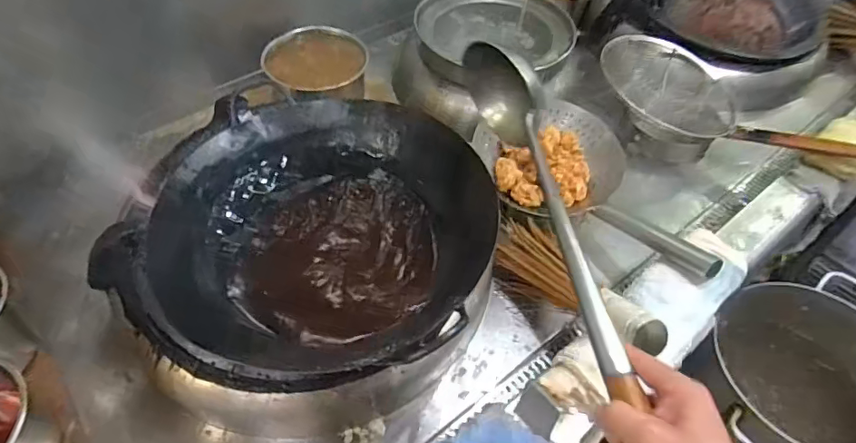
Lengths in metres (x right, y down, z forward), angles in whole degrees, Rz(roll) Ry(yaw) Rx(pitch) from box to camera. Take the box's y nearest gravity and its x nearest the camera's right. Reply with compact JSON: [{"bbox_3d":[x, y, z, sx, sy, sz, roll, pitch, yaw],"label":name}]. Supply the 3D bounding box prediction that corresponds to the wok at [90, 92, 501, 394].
[{"bbox_3d":[-0.145,0.003,0.693,0.446,0.097,0.430,1,50,-1],"label":"wok"}]

